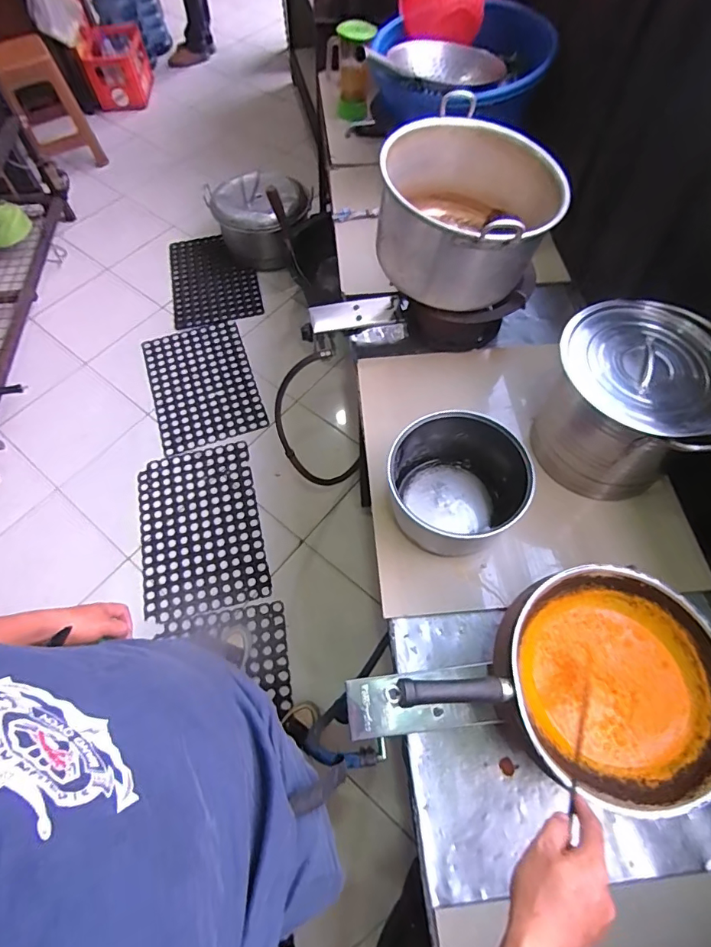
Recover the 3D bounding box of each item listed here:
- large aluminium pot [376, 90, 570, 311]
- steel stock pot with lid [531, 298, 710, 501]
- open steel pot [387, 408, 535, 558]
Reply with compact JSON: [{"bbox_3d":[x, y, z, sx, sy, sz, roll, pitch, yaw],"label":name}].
[{"bbox_3d":[0.215,-0.534,0.955,0.382,0.204,0.328,34,68,18],"label":"large aluminium pot"},{"bbox_3d":[0.483,-0.116,0.870,0.284,0.308,0.234,35,69,18],"label":"steel stock pot with lid"},{"bbox_3d":[0.189,0.022,0.875,0.226,0.170,0.231,-1,62,2],"label":"open steel pot"}]

